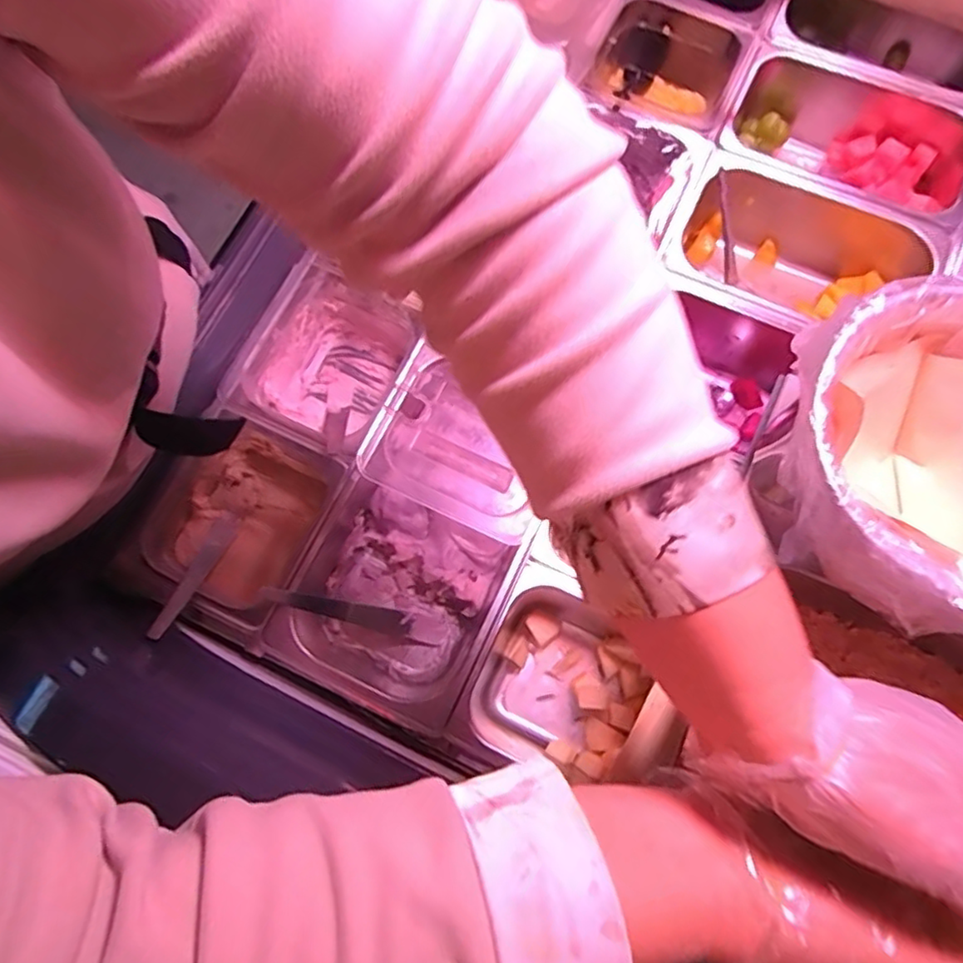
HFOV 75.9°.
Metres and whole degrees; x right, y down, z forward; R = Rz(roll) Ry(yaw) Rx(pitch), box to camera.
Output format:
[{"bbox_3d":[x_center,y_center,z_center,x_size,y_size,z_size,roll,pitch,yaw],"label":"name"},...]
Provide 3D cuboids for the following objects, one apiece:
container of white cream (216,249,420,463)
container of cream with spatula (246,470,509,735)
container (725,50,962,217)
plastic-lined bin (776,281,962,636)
[{"bbox_3d":[-0.153,-0.108,0.637,0.146,0.099,0.168,26,77,5],"label":"container of white cream"},{"bbox_3d":[-0.079,0.113,0.579,0.171,0.106,0.175,23,77,4],"label":"container of cream with spatula"},{"bbox_3d":[0.408,-0.368,0.706,0.261,0.085,0.166,27,77,5],"label":"container"},{"bbox_3d":[0.235,-0.008,0.335,0.154,0.115,0.161,0,76,-1],"label":"plastic-lined bin"}]

